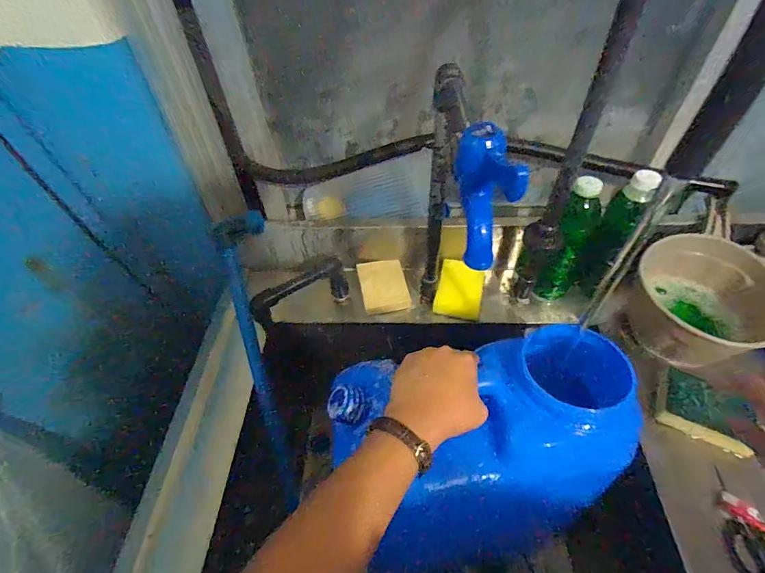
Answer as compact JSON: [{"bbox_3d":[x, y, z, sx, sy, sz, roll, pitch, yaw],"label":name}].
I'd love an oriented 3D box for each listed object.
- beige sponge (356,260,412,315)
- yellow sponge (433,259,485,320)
[{"bbox_3d":[0.001,-0.003,0.647,0.074,0.024,0.096,-9,50,-5],"label":"beige sponge"},{"bbox_3d":[0.127,0.003,0.631,0.071,0.019,0.091,9,82,6],"label":"yellow sponge"}]

